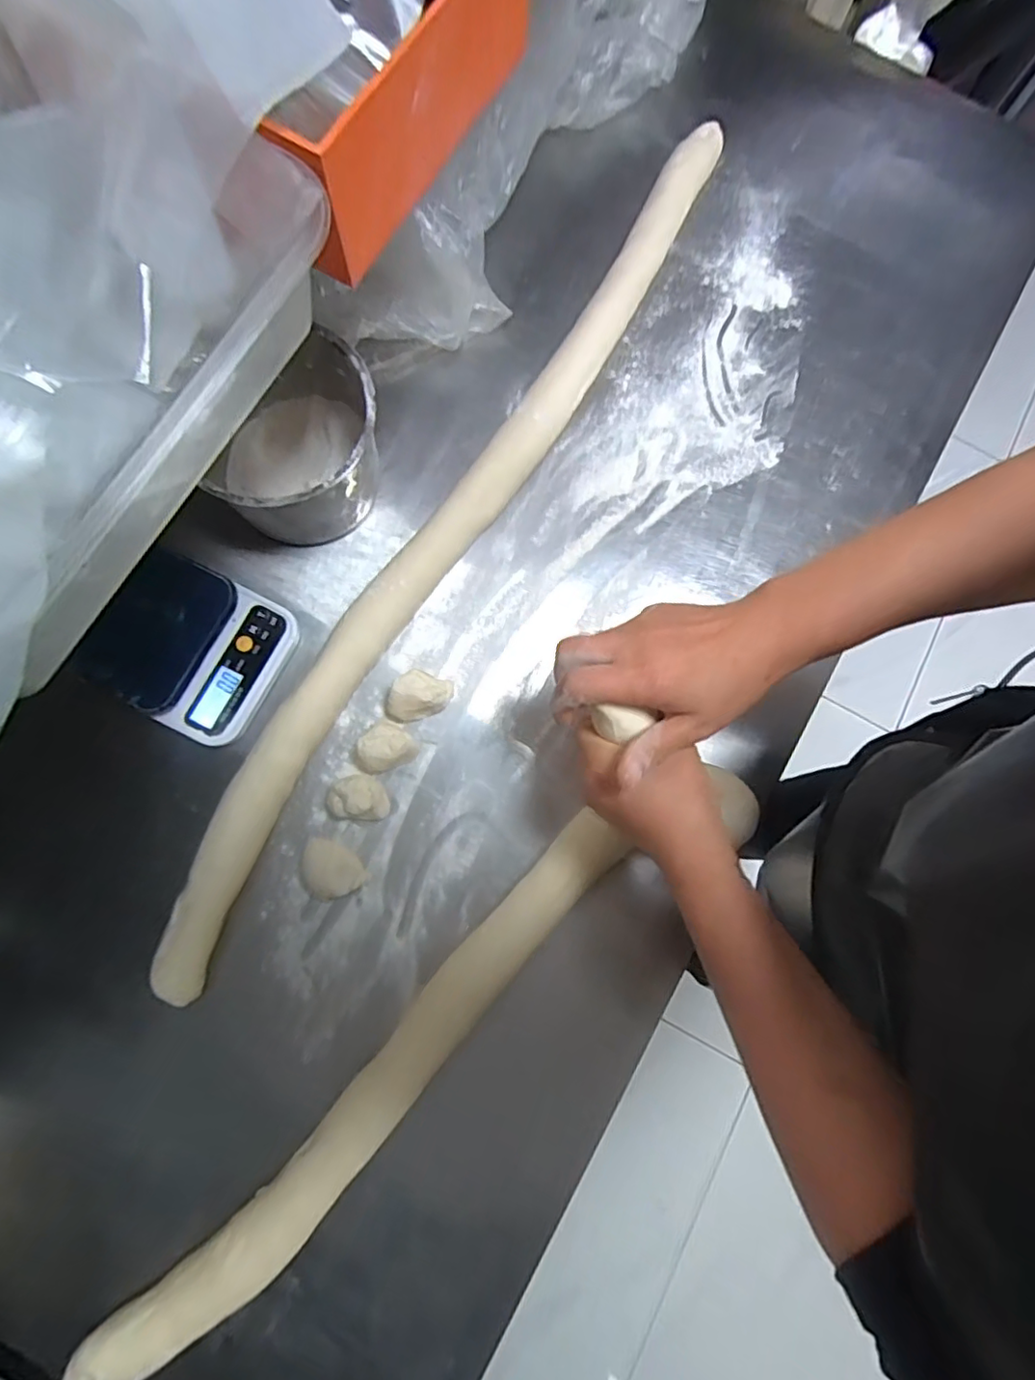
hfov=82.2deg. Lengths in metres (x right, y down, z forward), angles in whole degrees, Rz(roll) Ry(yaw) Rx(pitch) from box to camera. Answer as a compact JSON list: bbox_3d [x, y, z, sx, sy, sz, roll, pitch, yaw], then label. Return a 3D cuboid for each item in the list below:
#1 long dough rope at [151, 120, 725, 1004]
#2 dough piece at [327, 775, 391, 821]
[{"bbox_3d":[-0.047,-0.162,0.543,0.063,0.048,0.926,31,81,4],"label":"long dough rope"},{"bbox_3d":[-0.134,0.090,0.498,0.050,0.041,0.039,4,80,-1],"label":"dough piece"}]

